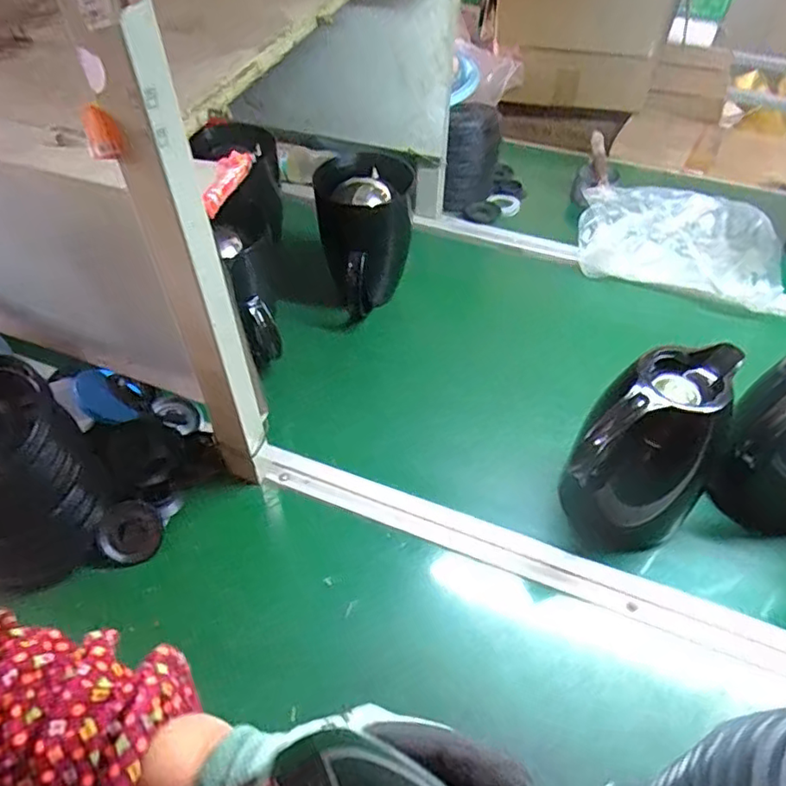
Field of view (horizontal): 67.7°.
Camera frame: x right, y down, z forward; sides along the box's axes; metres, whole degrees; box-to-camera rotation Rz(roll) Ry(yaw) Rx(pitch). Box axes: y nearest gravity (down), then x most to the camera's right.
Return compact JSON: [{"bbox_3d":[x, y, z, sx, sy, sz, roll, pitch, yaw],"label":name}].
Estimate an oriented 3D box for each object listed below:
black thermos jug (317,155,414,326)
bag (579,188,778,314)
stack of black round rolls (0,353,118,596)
[{"bbox_3d":[-0.039,-0.208,0.800,0.117,0.171,0.124,-4,47,-5],"label":"black thermos jug"},{"bbox_3d":[0.441,-0.246,0.906,0.290,0.080,0.205,22,50,18],"label":"bag"},{"bbox_3d":[-0.345,0.081,0.529,0.143,0.176,0.133,-31,55,-26],"label":"stack of black round rolls"}]

